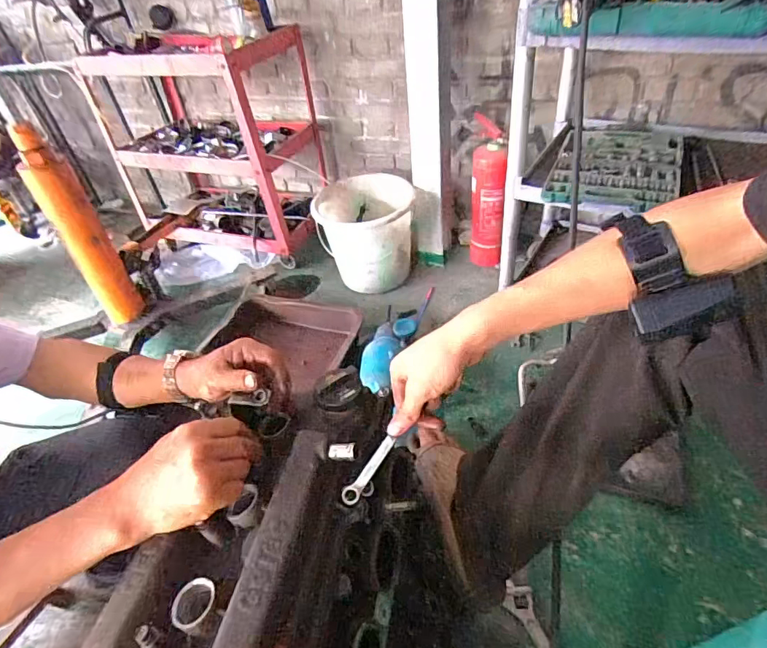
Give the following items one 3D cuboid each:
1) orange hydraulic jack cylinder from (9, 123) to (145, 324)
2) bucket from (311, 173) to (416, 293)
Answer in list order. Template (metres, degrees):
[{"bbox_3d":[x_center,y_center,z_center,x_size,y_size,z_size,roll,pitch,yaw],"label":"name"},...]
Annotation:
[{"bbox_3d":[-0.854,-0.260,1.292,0.109,0.557,0.104,-32,47,-26],"label":"orange hydraulic jack cylinder"},{"bbox_3d":[-0.057,-0.324,1.606,0.321,0.275,0.321,-4,41,3],"label":"bucket"}]

